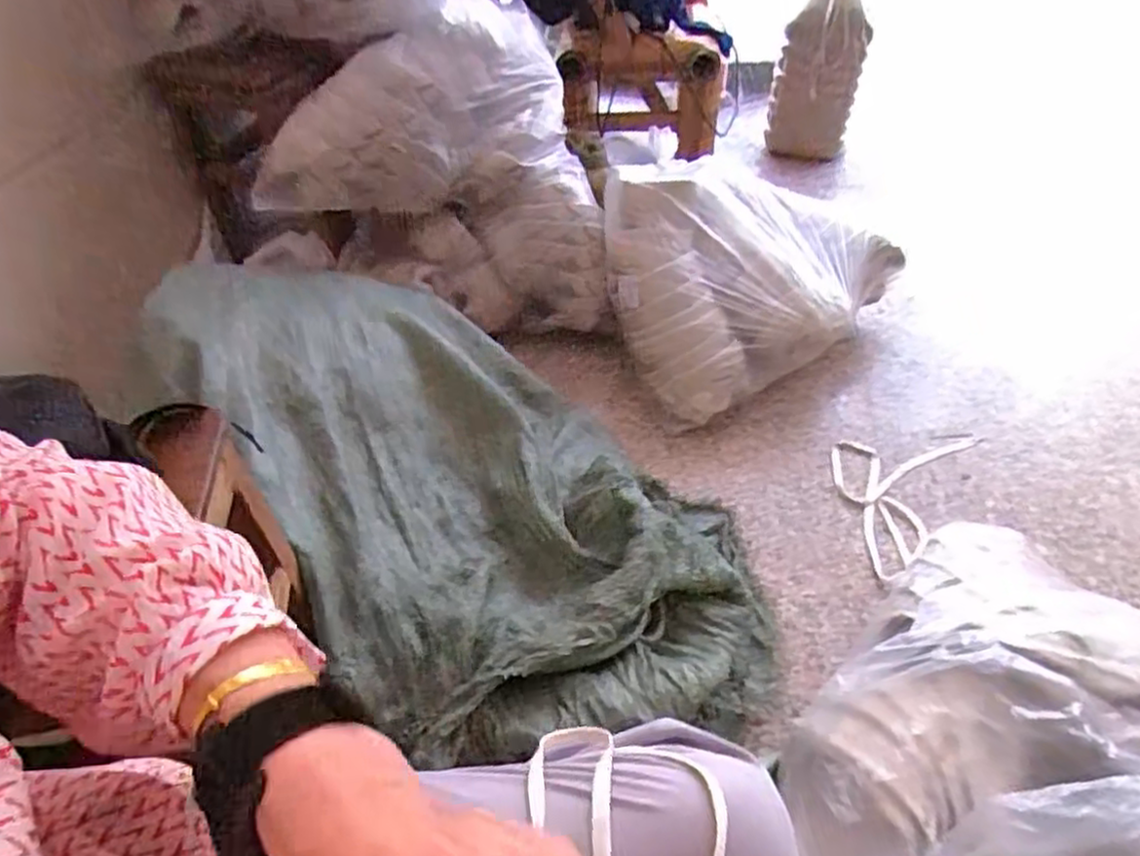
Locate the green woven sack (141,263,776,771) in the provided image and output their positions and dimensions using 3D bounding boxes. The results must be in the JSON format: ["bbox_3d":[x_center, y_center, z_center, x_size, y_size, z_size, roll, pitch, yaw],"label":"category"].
[{"bbox_3d":[-0.088,0.060,0.864,0.749,0.344,0.431,30,55,28],"label":"green woven sack"}]

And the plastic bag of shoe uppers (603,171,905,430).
[{"bbox_3d":[0.310,-0.250,1.176,0.486,0.259,0.371,-9,47,-4],"label":"plastic bag of shoe uppers"}]

